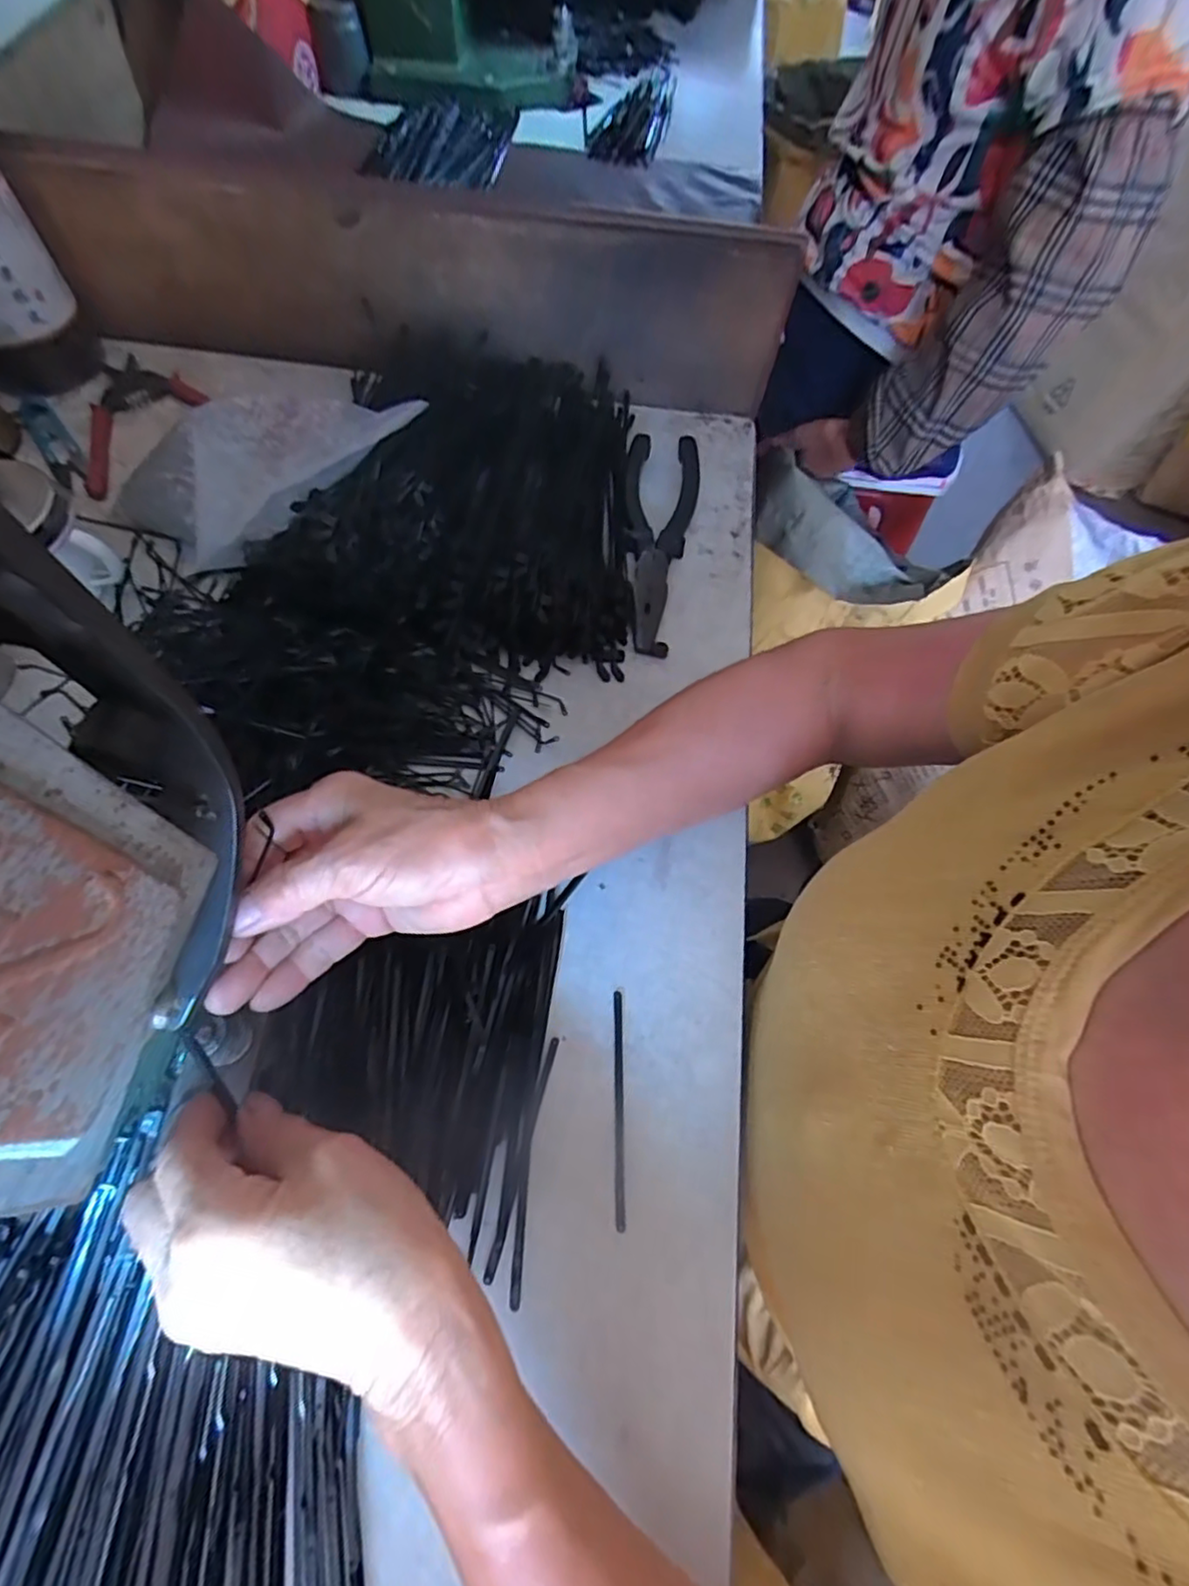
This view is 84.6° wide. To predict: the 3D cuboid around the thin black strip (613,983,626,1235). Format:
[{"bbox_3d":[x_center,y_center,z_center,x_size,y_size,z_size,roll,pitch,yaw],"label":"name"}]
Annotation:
[{"bbox_3d":[0.011,0.144,0.305,0.005,0.004,0.098,2,65,-3],"label":"thin black strip"}]

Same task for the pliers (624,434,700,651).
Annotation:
[{"bbox_3d":[0.046,-0.175,0.443,0.051,0.014,0.177,4,65,-1],"label":"pliers"}]

